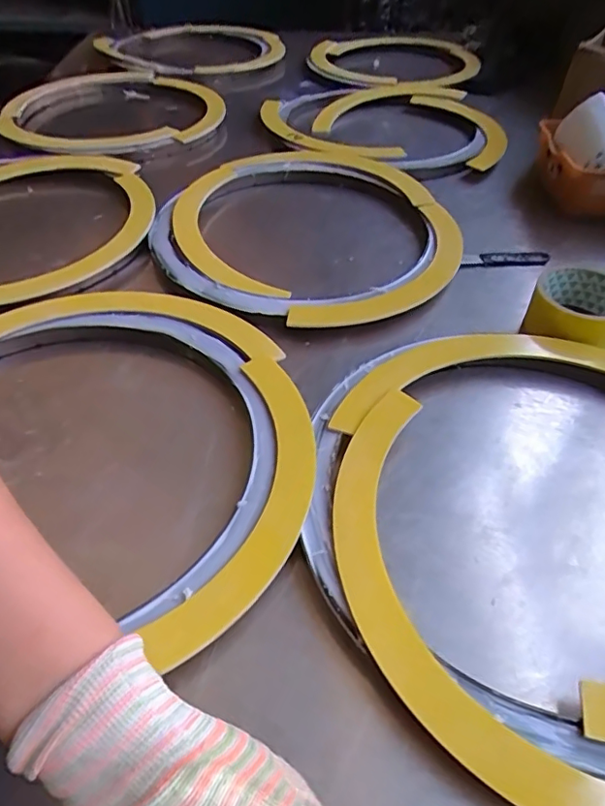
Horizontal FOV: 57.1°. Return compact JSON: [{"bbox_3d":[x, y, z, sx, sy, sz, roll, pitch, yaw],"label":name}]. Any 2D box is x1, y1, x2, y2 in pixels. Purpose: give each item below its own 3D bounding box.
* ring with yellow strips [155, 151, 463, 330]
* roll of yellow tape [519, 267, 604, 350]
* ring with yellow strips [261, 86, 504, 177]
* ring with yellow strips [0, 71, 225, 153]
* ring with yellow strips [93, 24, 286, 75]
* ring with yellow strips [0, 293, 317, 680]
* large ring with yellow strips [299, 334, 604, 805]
[{"bbox_3d":[-0.005,-0.212,0.635,0.324,0.016,0.371,-10,45,-11],"label":"ring with yellow strips"},{"bbox_3d":[0.256,-0.087,0.517,0.083,0.042,0.085,17,46,15],"label":"roll of yellow tape"},{"bbox_3d":[0.118,-0.426,0.839,0.356,0.028,0.312,13,46,12],"label":"ring with yellow strips"},{"bbox_3d":[-0.300,-0.468,0.879,0.332,0.029,0.324,1,44,-1],"label":"ring with yellow strips"},{"bbox_3d":[-0.221,-0.711,1.098,0.304,0.019,0.349,-31,55,-28],"label":"ring with yellow strips"},{"bbox_3d":[-0.158,0.030,0.402,0.328,0.020,0.356,1,44,-1],"label":"ring with yellow strips"},{"bbox_3d":[0.166,0.059,0.383,0.340,0.027,0.324,2,46,-2],"label":"large ring with yellow strips"}]

